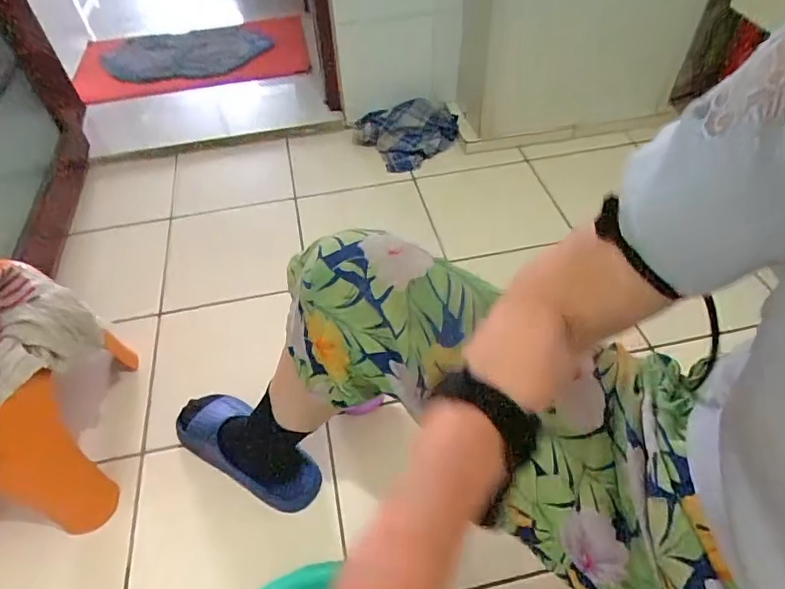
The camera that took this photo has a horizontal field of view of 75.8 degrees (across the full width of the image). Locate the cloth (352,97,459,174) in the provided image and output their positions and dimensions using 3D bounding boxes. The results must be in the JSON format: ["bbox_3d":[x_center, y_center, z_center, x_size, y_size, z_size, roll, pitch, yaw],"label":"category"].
[{"bbox_3d":[0.038,-0.394,1.247,0.247,0.149,0.048,-20,23,-4],"label":"cloth"}]

